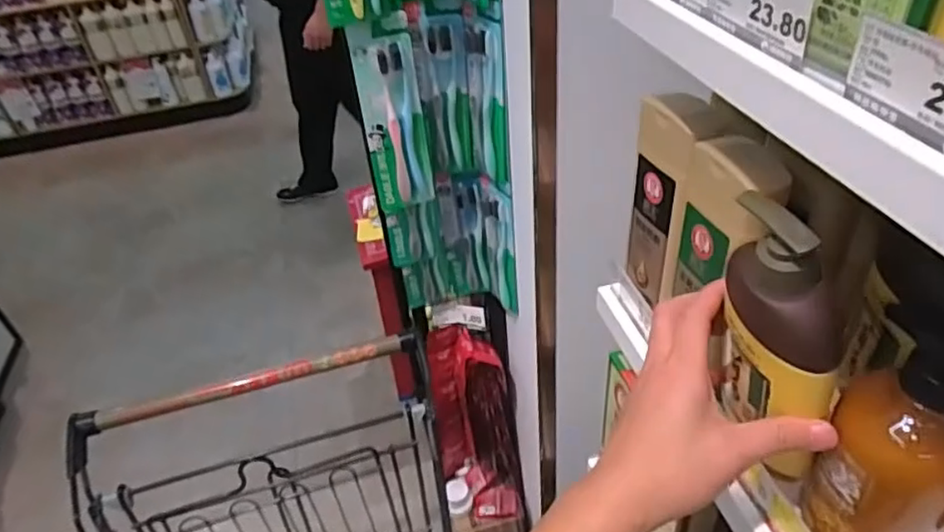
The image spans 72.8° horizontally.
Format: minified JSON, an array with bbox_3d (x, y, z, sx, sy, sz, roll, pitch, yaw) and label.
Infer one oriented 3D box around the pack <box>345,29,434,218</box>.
[{"bbox_3d":[-0.092,-0.169,0.771,0.069,0.210,0.035,-13,38,-10],"label":"pack"}]

